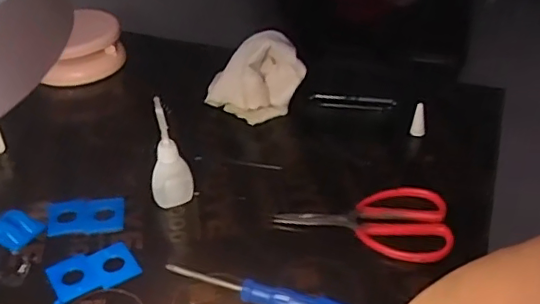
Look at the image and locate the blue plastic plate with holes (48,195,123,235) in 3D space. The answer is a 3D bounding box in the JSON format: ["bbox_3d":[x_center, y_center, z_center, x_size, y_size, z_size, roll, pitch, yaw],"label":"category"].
[{"bbox_3d":[-0.165,0.056,0.513,0.068,0.006,0.044,-5,41,-4],"label":"blue plastic plate with holes"}]

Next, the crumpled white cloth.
[{"bbox_3d":[-0.017,-0.083,0.622,0.109,0.088,0.055,5,37,8],"label":"crumpled white cloth"}]

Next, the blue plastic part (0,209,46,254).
[{"bbox_3d":[-0.221,0.065,0.491,0.044,0.012,0.032,20,41,26],"label":"blue plastic part"}]

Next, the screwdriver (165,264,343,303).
[{"bbox_3d":[-0.009,0.106,0.420,0.149,0.021,0.014,13,38,18],"label":"screwdriver"}]

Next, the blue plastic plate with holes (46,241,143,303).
[{"bbox_3d":[-0.142,0.093,0.454,0.066,0.004,0.048,-21,40,-25],"label":"blue plastic plate with holes"}]

